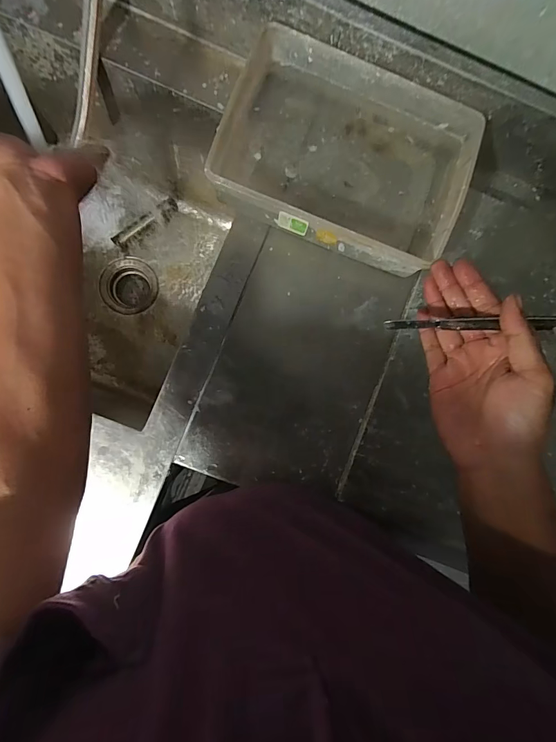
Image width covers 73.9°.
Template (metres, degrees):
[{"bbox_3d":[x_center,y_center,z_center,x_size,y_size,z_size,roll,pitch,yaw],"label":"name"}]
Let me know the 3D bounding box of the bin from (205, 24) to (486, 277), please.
[{"bbox_3d":[0.079,-0.246,0.436,0.270,0.069,0.193,21,84,-2],"label":"bin"}]

